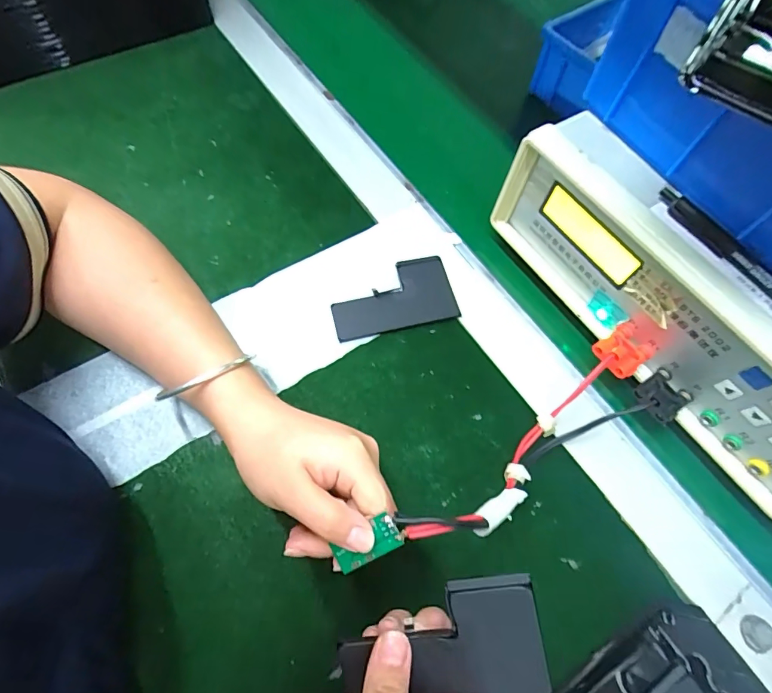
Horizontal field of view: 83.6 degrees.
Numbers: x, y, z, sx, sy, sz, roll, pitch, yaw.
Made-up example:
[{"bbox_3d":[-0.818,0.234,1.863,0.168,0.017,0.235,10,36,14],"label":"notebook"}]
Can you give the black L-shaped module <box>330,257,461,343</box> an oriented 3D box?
[{"bbox_3d":[0.005,-0.038,0.344,0.097,0.007,0.057,-13,66,-10],"label":"black L-shaped module"}]

